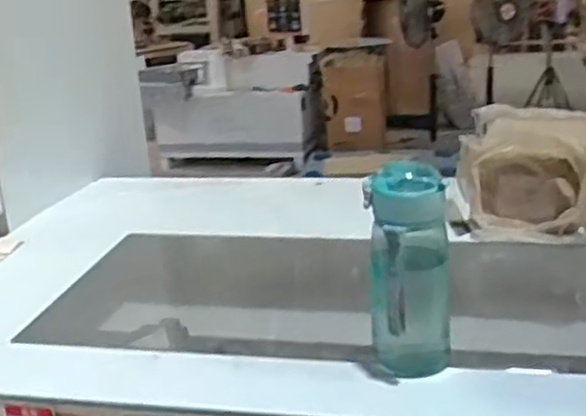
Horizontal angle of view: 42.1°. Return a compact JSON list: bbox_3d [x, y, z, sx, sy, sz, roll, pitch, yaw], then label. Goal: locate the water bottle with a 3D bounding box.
[{"bbox_3d":[0.111,0.059,0.733,0.078,0.185,0.082,-1,18,9],"label":"water bottle"}]

